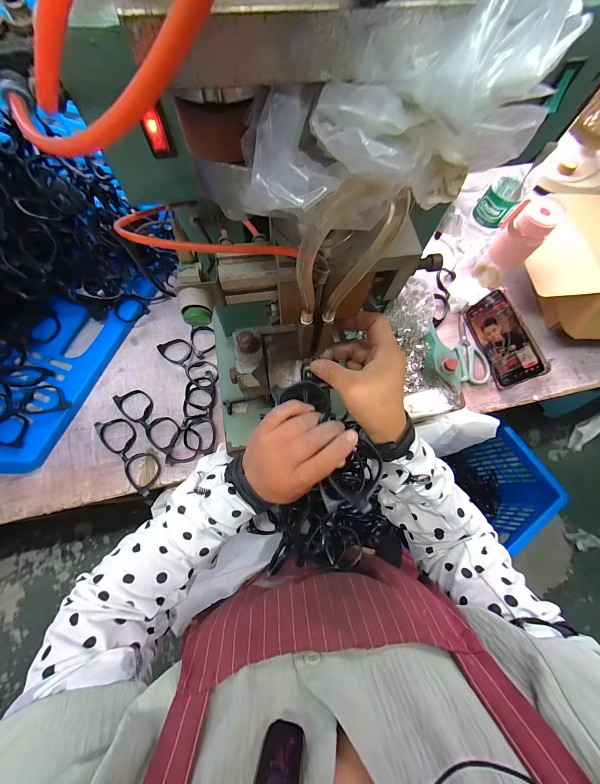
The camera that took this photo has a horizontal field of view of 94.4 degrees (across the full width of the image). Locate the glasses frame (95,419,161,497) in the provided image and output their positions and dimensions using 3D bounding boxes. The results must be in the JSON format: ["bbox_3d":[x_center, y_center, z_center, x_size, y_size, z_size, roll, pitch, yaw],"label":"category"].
[{"bbox_3d":[-0.264,0.094,0.431,0.048,0.015,0.143,-39,77,-14],"label":"glasses frame"}]

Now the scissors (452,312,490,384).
[{"bbox_3d":[0.318,-0.084,0.521,0.058,0.012,0.146,1,71,-2],"label":"scissors"}]

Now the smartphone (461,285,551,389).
[{"bbox_3d":[0.358,-0.095,0.491,0.011,0.081,0.164,-8,71,-24],"label":"smartphone"}]

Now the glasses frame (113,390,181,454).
[{"bbox_3d":[-0.244,0.043,0.449,0.135,0.014,0.048,39,74,11],"label":"glasses frame"}]

